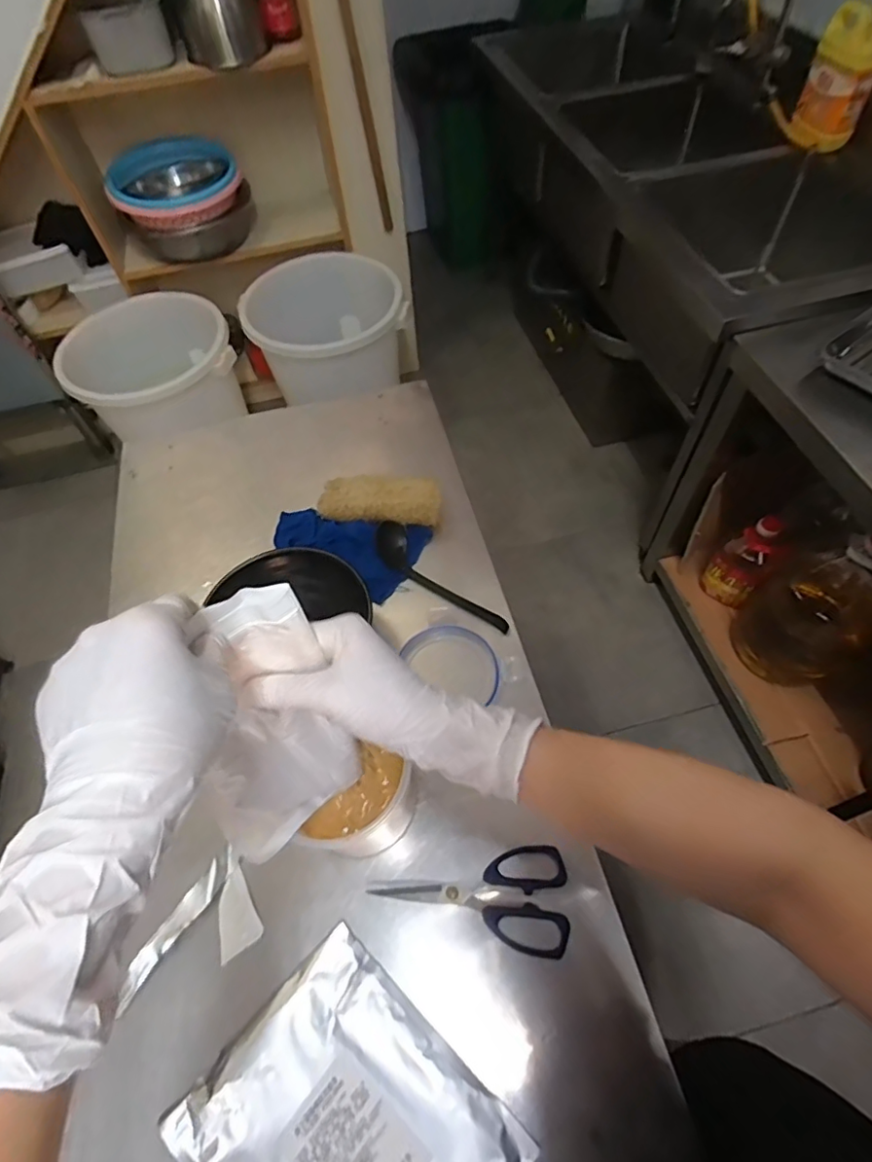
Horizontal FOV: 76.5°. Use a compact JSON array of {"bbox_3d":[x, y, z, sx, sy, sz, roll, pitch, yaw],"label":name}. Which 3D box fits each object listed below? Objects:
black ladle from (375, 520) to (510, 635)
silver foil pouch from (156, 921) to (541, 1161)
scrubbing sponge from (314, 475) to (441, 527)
[{"bbox_3d":[0.000,0.001,0.682,0.049,0.042,0.198,-40,64,-19],"label":"black ladle"},{"bbox_3d":[-0.070,0.436,0.430,0.224,0.021,0.189,36,67,23],"label":"silver foil pouch"},{"bbox_3d":[-0.074,-0.105,0.741,0.159,0.051,0.062,4,59,6],"label":"scrubbing sponge"}]

